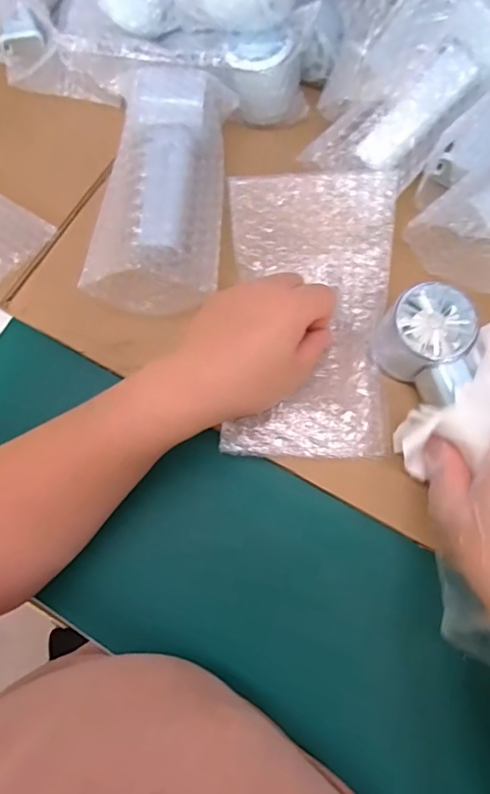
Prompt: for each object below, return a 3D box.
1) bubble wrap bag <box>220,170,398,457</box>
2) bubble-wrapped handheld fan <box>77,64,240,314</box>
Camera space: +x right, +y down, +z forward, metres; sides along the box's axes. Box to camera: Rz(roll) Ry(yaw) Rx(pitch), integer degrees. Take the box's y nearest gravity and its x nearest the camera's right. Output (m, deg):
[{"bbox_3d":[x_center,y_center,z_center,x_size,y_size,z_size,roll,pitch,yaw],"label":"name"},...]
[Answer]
[{"bbox_3d":[0.048,-0.060,0.355,0.117,0.054,0.194,1,73,3],"label":"bubble wrap bag"},{"bbox_3d":[-0.058,-0.164,0.391,0.096,0.065,0.189,10,74,5],"label":"bubble-wrapped handheld fan"}]

